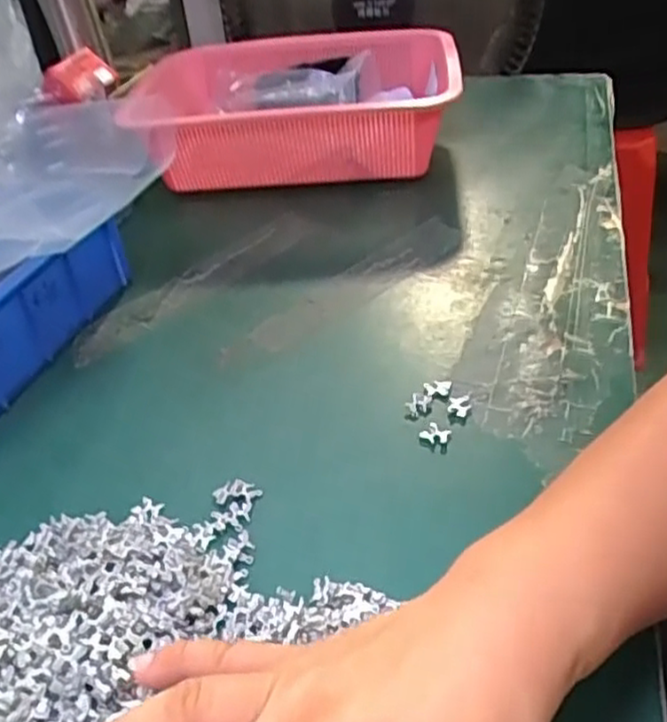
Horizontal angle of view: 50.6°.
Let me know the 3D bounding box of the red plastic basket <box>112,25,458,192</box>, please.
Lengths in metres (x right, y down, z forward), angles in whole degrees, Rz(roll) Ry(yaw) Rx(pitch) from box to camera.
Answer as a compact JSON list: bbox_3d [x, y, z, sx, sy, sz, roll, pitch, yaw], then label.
[{"bbox_3d":[-0.030,-0.239,0.679,0.275,0.098,0.229,-2,39,7],"label":"red plastic basket"}]

